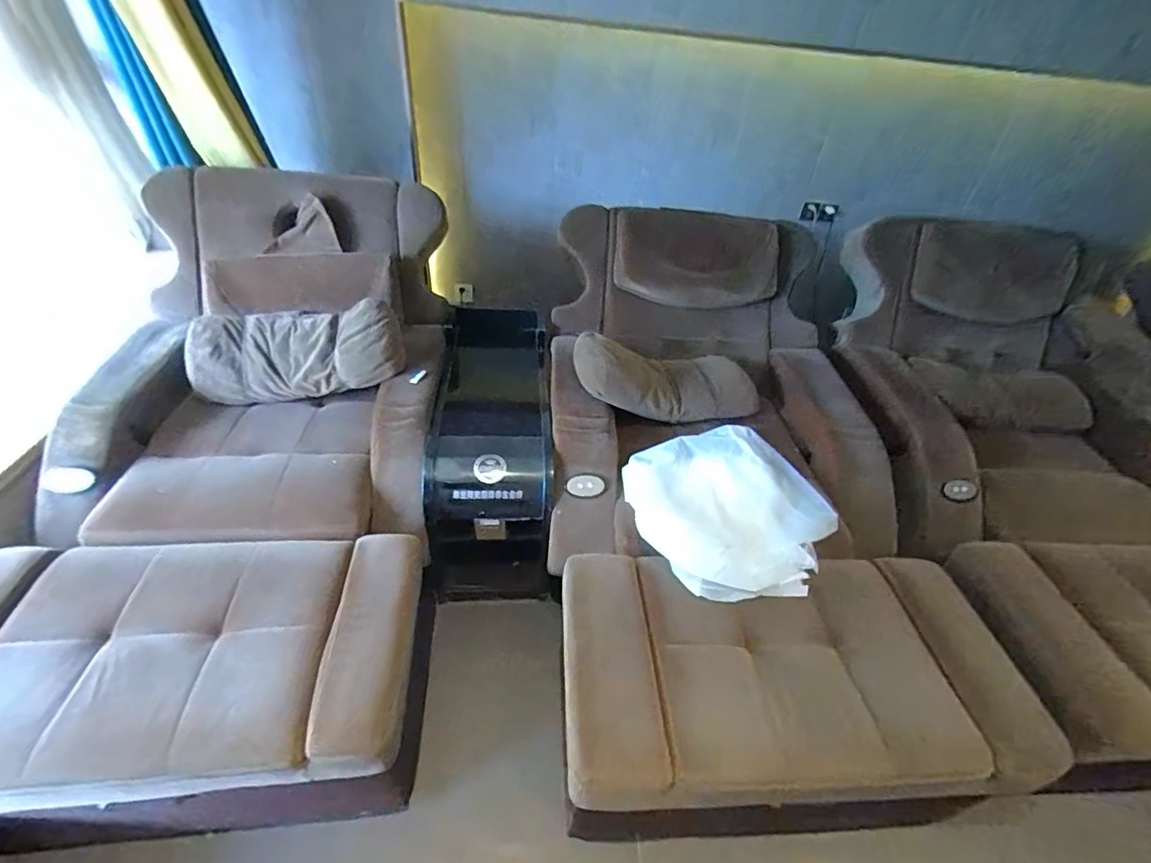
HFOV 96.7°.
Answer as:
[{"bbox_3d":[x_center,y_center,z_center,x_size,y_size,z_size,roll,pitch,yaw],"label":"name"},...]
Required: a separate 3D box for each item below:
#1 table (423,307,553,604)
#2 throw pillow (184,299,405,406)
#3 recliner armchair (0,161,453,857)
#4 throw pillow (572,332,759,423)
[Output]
[{"bbox_3d":[-0.263,0.042,1.692,0.321,0.563,0.825,1,40,-6],"label":"table"},{"bbox_3d":[-0.789,-0.225,1.475,0.577,0.252,0.139,-6,9,0],"label":"throw pillow"},{"bbox_3d":[-0.804,0.026,1.298,0.832,0.838,1.427,-1,40,-8],"label":"recliner armchair"},{"bbox_3d":[0.283,-0.149,1.583,0.580,0.162,0.237,6,37,-26],"label":"throw pillow"}]

